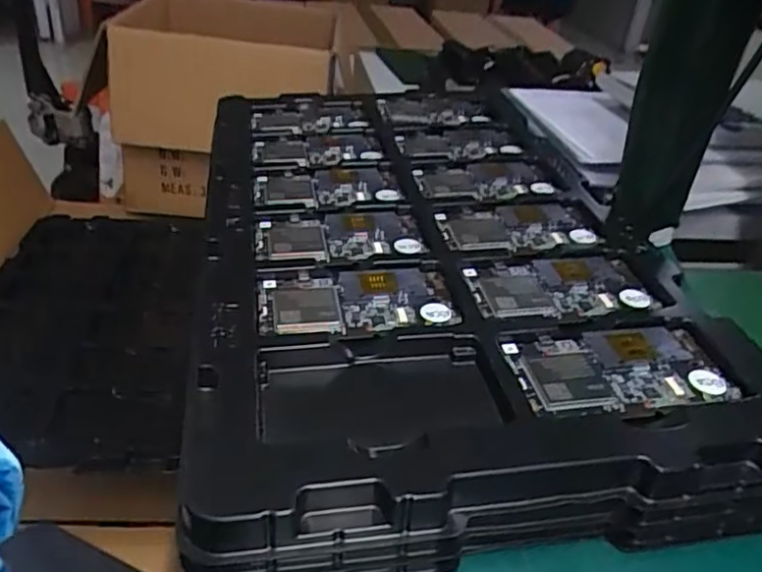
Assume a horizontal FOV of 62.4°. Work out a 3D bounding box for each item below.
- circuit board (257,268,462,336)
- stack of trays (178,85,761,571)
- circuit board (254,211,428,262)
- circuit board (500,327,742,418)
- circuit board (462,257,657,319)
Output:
[{"bbox_3d":[-0.016,0.009,0.417,0.127,0.008,0.071,-4,37,-10],"label":"circuit board"},{"bbox_3d":[0.027,-0.041,0.527,0.325,0.057,0.574,-3,34,-10],"label":"stack of trays"},{"bbox_3d":[-0.032,-0.037,0.482,0.124,0.008,0.069,-4,34,-11],"label":"circuit board"},{"bbox_3d":[0.138,0.049,0.372,0.121,0.005,0.065,-3,34,-9],"label":"circuit board"},{"bbox_3d":[0.128,-0.002,0.441,0.131,0.006,0.067,-3,34,-10],"label":"circuit board"}]

